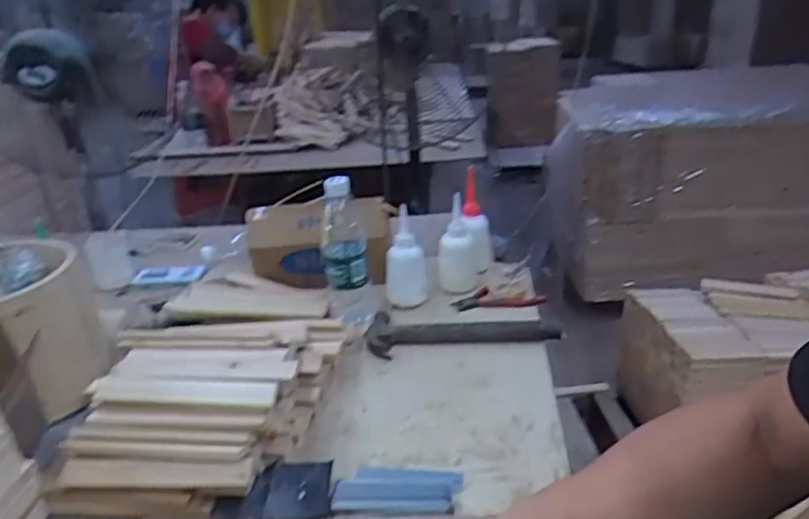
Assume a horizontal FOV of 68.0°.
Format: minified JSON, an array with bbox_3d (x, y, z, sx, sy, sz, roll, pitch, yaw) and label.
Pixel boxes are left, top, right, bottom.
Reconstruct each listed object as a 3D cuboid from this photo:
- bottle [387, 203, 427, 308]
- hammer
[{"bbox_3d":[0.001,0.005,0.940,0.063,0.143,0.063,-3,25,3],"label":"bottle"},{"bbox_3d":[0.080,0.102,0.868,0.263,0.027,0.094,-3,25,3],"label":"hammer"}]

